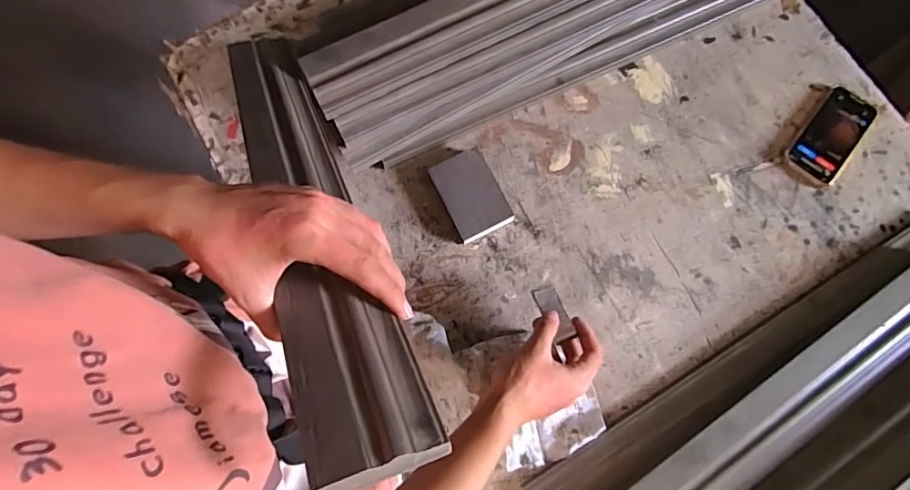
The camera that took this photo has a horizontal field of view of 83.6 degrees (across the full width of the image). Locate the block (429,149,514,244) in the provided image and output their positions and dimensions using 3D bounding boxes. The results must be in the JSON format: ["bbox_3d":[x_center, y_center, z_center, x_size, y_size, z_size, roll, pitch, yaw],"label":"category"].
[{"bbox_3d":[0.017,-0.059,0.616,0.064,0.033,0.097,-27,78,-6],"label":"block"}]

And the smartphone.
[{"bbox_3d":[0.476,-0.141,0.643,0.066,0.012,0.131,36,79,8],"label":"smartphone"}]

